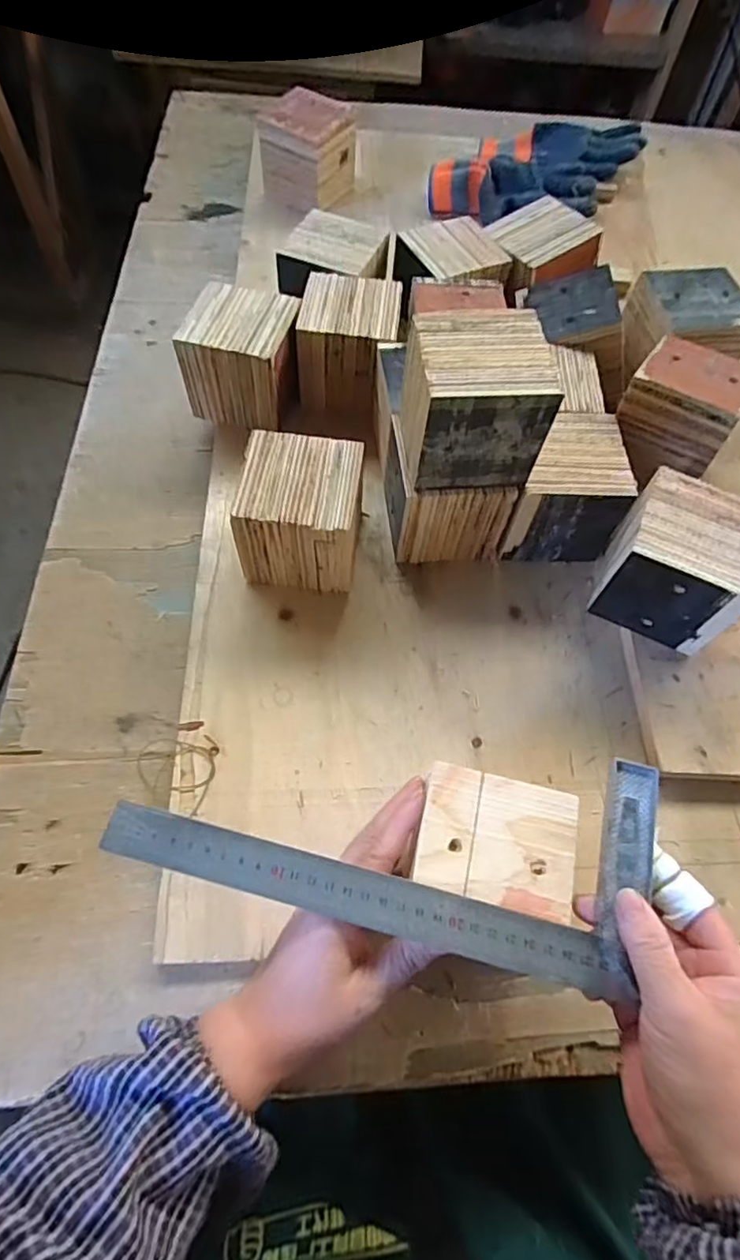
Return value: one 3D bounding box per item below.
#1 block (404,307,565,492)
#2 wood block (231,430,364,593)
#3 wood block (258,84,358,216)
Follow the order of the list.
[{"bbox_3d":[0.075,-0.171,0.440,0.100,0.086,0.096,2,62,-2],"label":"block"},{"bbox_3d":[-0.054,-0.093,0.502,0.093,0.103,0.091,6,62,3],"label":"wood block"},{"bbox_3d":[-0.082,-0.630,0.787,0.096,0.094,0.119,26,65,13],"label":"wood block"}]

